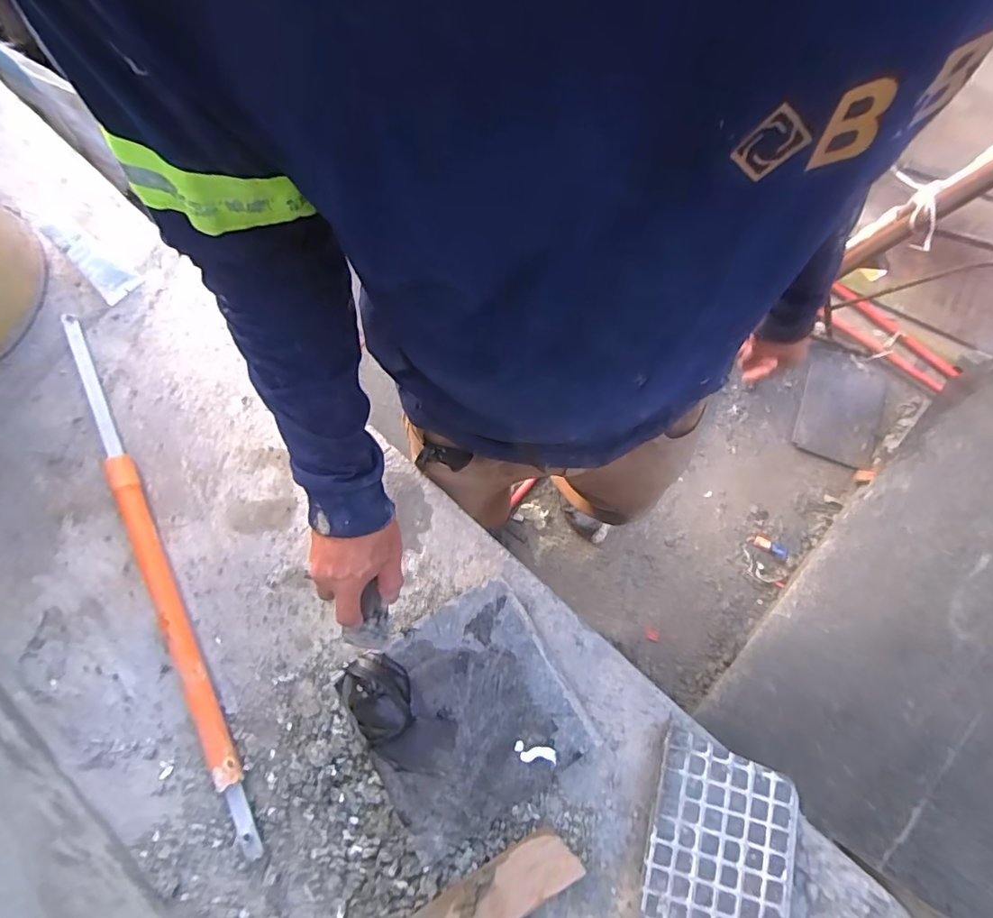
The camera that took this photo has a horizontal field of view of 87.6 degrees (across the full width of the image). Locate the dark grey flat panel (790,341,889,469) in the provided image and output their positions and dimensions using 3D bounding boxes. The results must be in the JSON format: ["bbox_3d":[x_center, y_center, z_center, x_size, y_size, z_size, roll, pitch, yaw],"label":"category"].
[{"bbox_3d":[0.946,-0.156,1.421,0.211,0.013,0.335,23,78,5],"label":"dark grey flat panel"}]

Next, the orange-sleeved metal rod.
[{"bbox_3d":[-0.381,0.111,0.573,0.024,0.029,0.636,-26,78,-6],"label":"orange-sleeved metal rod"}]

